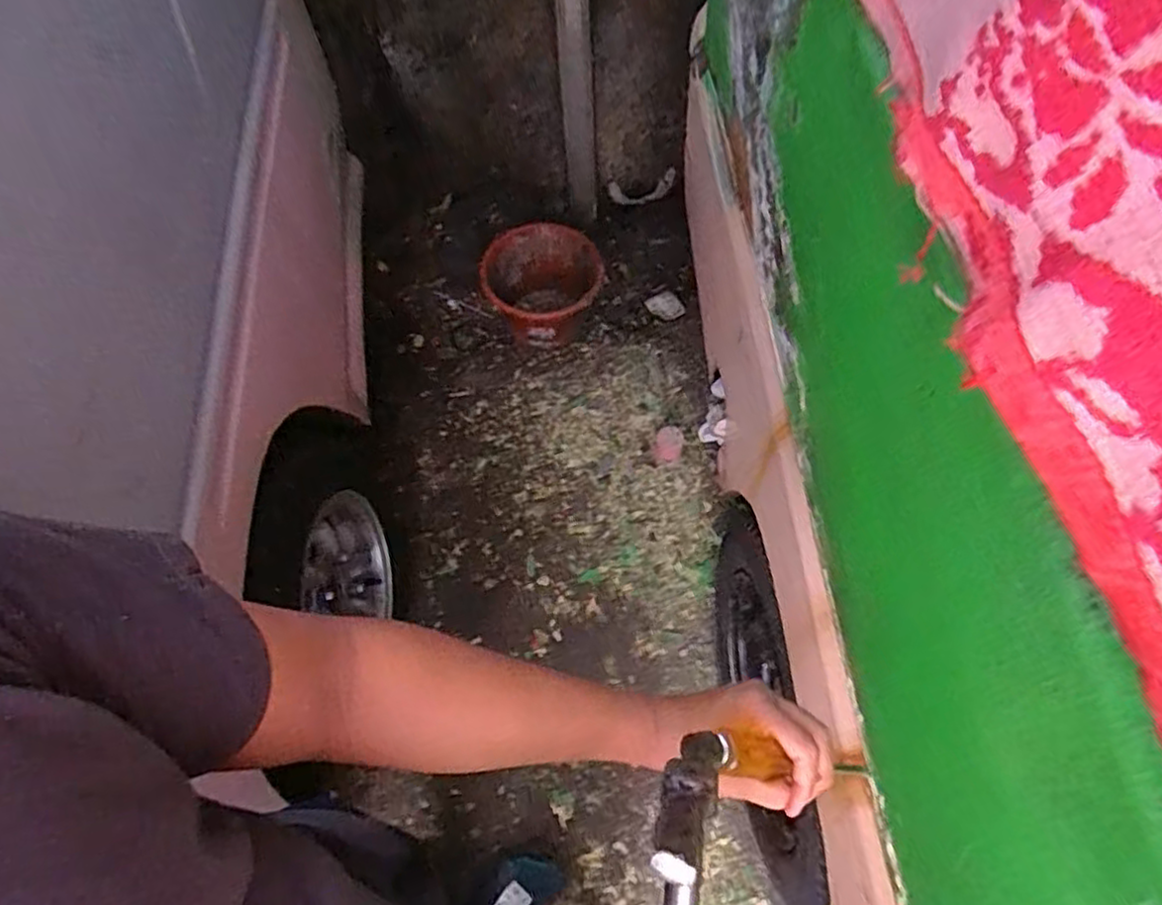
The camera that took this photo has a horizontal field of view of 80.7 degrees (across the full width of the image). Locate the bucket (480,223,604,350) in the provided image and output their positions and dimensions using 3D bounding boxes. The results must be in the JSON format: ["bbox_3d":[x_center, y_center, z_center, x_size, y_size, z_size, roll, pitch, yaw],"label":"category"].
[{"bbox_3d":[-0.093,-0.382,1.652,0.277,0.234,0.267,-2,64,3],"label":"bucket"}]

